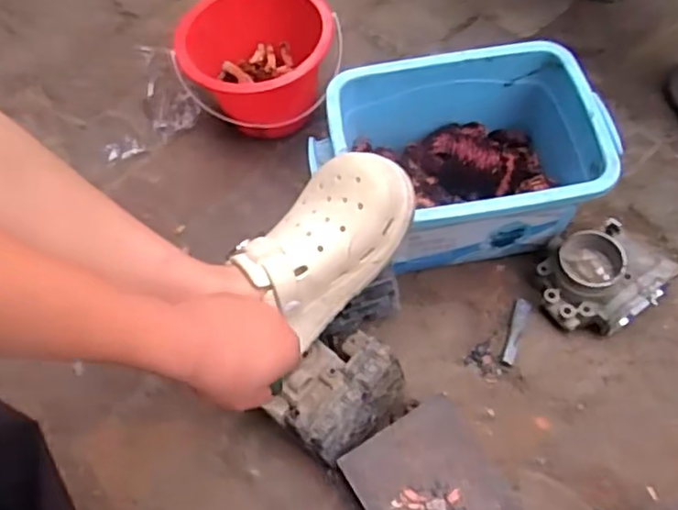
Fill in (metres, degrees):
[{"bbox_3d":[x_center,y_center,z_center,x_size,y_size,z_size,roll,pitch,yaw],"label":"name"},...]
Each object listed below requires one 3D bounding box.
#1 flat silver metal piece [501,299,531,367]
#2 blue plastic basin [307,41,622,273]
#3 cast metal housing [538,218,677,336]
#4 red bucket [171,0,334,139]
[{"bbox_3d":[0.190,0.082,0.697,0.016,0.004,0.077,16,63,13],"label":"flat silver metal piece"},{"bbox_3d":[0.126,-0.090,0.706,0.300,0.157,0.191,-9,61,1],"label":"blue plastic basin"},{"bbox_3d":[0.275,0.023,0.694,0.124,0.061,0.107,-32,63,-11],"label":"cast metal housing"},{"bbox_3d":[-0.096,-0.227,0.805,0.186,0.126,0.165,-11,61,-2],"label":"red bucket"}]

